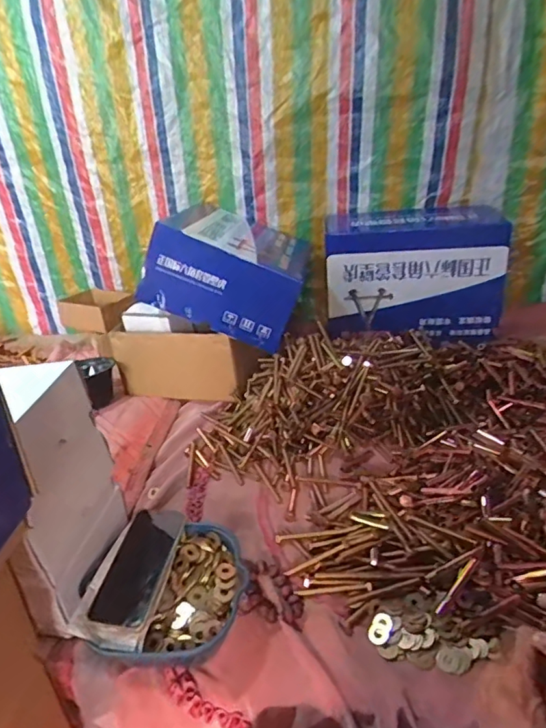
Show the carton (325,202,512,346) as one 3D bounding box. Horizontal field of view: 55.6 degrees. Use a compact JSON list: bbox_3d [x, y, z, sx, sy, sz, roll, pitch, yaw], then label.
[{"bbox_3d":[0.351,-0.231,1.285,0.422,0.280,0.221,1,29,8],"label":"carton"}]

